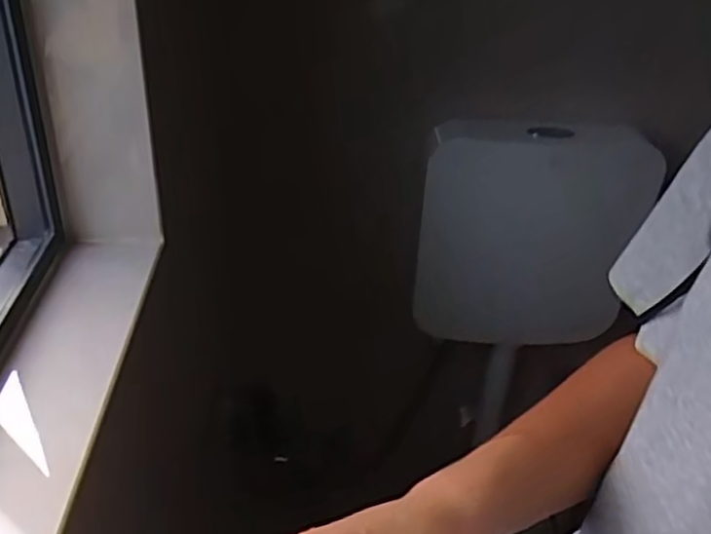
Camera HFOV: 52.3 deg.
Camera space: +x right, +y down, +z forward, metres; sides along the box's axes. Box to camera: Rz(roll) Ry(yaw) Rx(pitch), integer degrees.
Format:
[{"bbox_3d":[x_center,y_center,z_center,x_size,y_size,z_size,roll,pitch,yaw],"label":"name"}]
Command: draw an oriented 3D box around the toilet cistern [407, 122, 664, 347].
[{"bbox_3d":[0.299,-0.045,1.259,0.400,0.405,0.116,-1,33,-6],"label":"toilet cistern"}]

